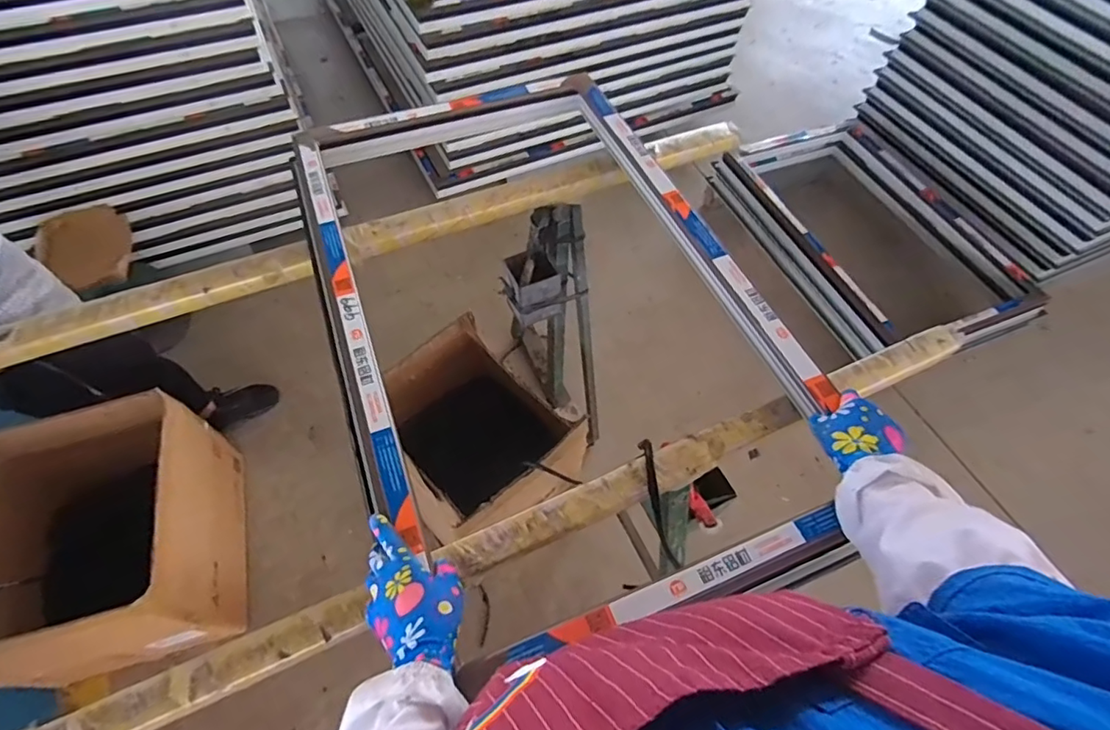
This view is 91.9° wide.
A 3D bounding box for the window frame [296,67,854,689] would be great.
[{"bbox_3d":[-0.032,-0.118,0.804,0.585,0.088,0.979,-18,60,-12],"label":"window frame"}]

